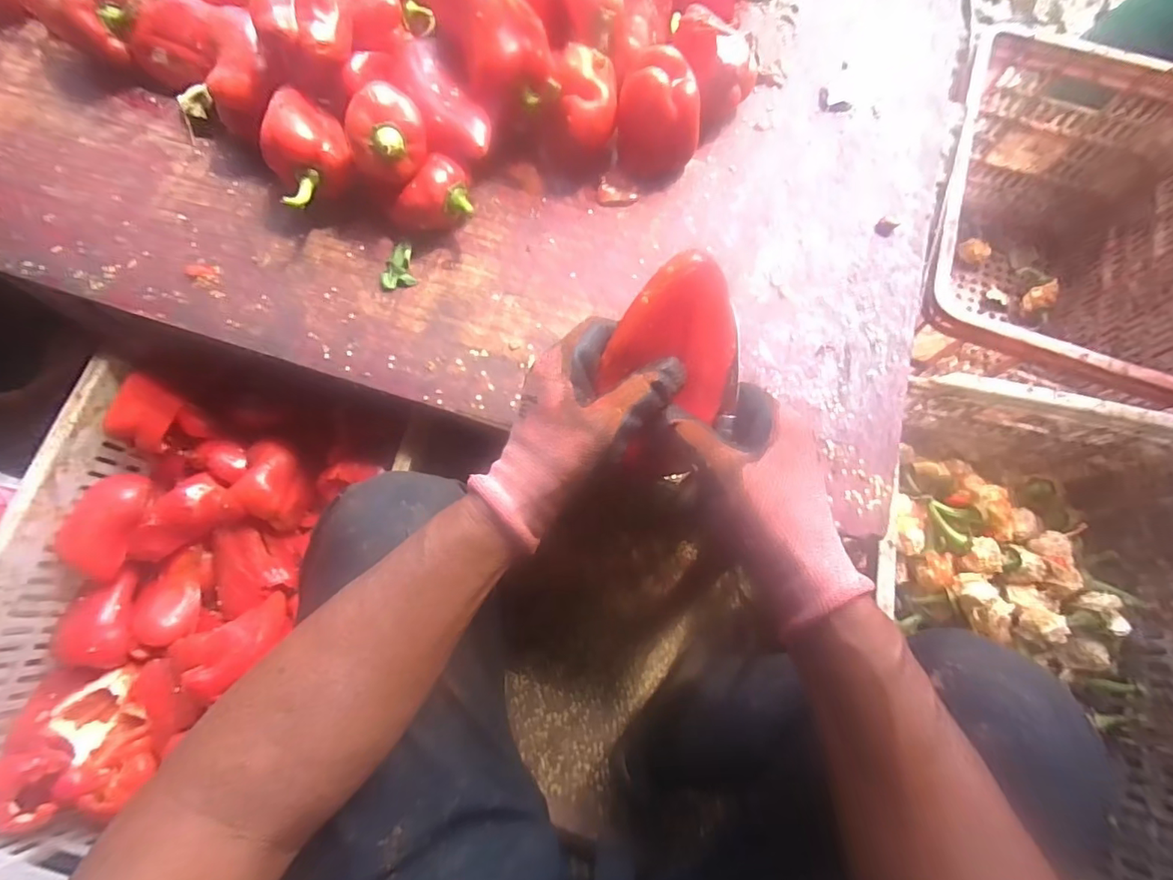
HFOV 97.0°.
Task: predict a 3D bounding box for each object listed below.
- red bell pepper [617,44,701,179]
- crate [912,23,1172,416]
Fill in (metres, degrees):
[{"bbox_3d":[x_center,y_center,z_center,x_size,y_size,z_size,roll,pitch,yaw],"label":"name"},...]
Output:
[{"bbox_3d":[0.072,-0.318,0.517,0.081,0.087,0.083,5,72,2],"label":"red bell pepper"},{"bbox_3d":[0.638,-0.270,0.775,0.397,0.299,0.531,16,73,5],"label":"crate"}]

